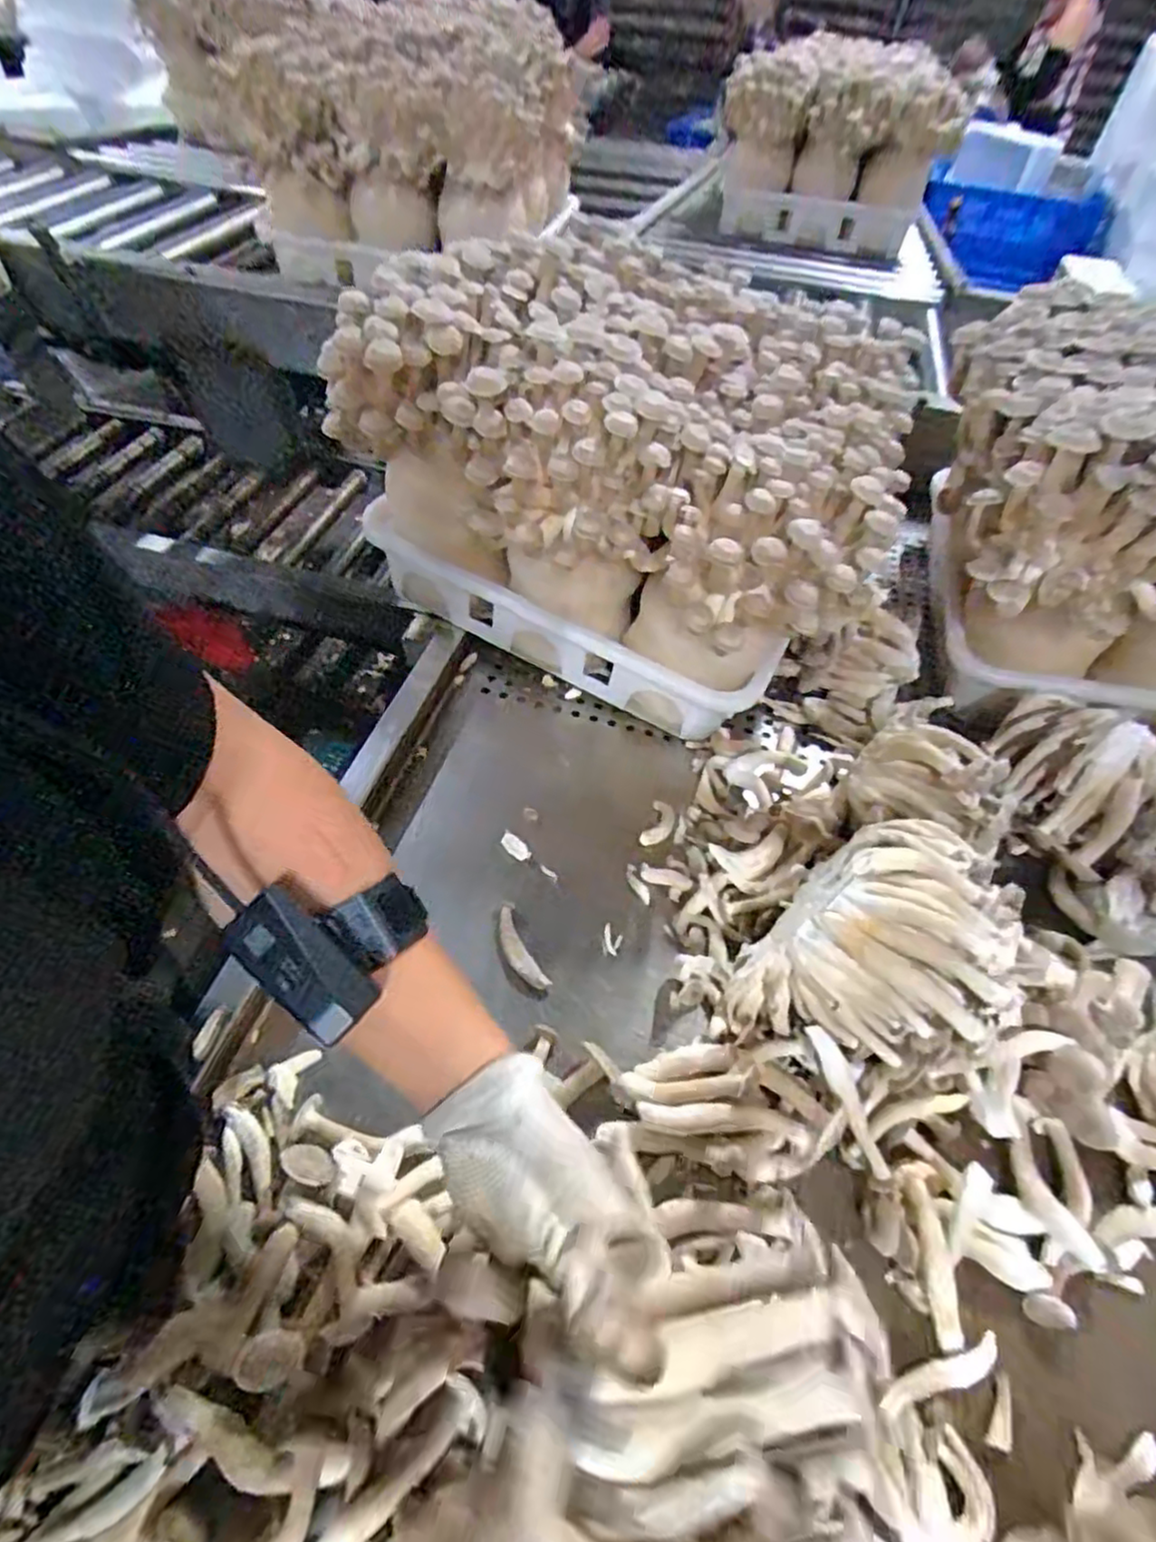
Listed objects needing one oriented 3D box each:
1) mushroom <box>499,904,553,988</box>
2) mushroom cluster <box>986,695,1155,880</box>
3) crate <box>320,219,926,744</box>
[{"bbox_3d":[-0.047,0.138,0.542,0.023,0.011,0.075,-20,56,-19],"label":"mushroom"},{"bbox_3d":[0.438,0.009,0.607,0.113,0.098,0.158,-31,60,-26],"label":"mushroom cluster"},{"bbox_3d":[0.072,-0.297,0.705,0.478,0.302,0.420,27,54,16],"label":"crate"}]

